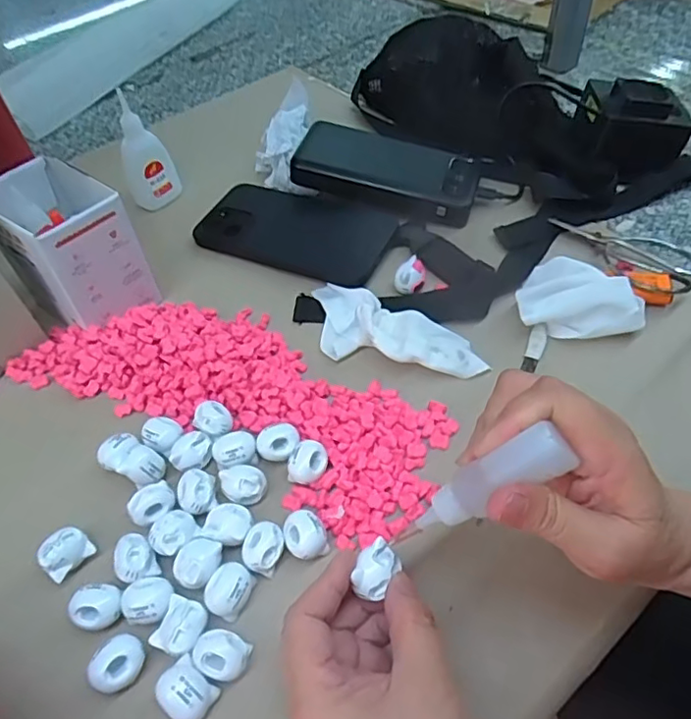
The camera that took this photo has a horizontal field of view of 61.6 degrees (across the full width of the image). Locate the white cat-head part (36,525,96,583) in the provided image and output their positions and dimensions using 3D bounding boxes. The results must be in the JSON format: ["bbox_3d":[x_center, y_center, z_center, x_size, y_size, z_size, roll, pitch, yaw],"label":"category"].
[{"bbox_3d":[-0.153,0.105,0.317,0.018,0.018,0.025,32,59,28],"label":"white cat-head part"}]

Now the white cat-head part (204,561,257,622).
[{"bbox_3d":[-0.061,0.119,0.299,0.020,0.015,0.025,16,53,17],"label":"white cat-head part"}]

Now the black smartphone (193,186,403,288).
[{"bbox_3d":[-0.042,-0.109,0.485,0.157,0.016,0.079,17,53,18],"label":"black smartphone"}]

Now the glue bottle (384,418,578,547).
[{"bbox_3d":[0.056,0.057,0.247,0.017,0.088,0.017,22,40,-33],"label":"glue bottle"}]

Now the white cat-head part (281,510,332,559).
[{"bbox_3d":[-0.022,0.095,0.312,0.022,0.014,0.022,-2,50,3],"label":"white cat-head part"}]

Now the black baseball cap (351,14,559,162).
[{"bbox_3d":[0.109,-0.271,0.572,0.217,0.068,0.138,27,57,25],"label":"black baseball cap"}]

